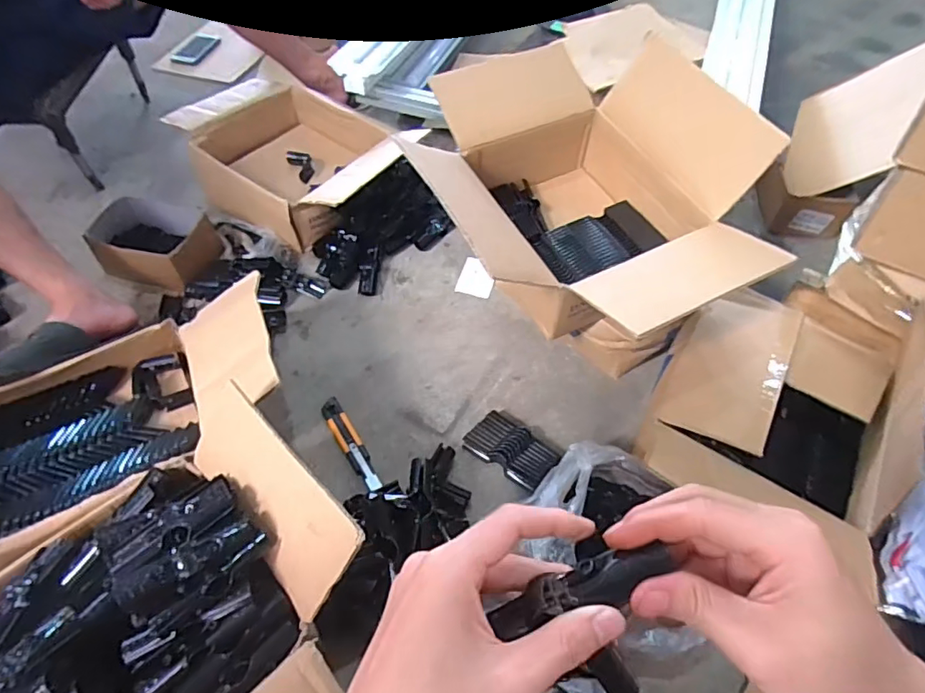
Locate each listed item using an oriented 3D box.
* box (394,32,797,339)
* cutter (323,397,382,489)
[{"bbox_3d":[0.168,-0.224,0.836,0.443,0.220,0.527,-22,57,-16],"label":"box"},{"bbox_3d":[-0.176,0.154,0.871,0.034,0.014,0.175,-27,59,-20],"label":"cutter"}]

